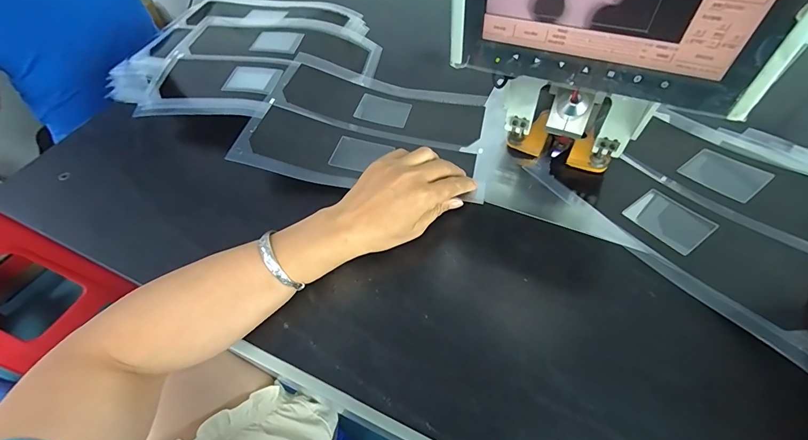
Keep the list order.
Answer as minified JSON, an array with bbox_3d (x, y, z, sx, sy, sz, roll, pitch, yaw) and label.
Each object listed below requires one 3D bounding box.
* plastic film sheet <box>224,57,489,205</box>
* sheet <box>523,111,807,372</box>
[{"bbox_3d":[-0.035,-0.115,0.469,0.277,0.047,0.204,11,58,9],"label":"plastic film sheet"},{"bbox_3d":[0.304,-0.021,0.380,0.199,0.027,0.266,-33,52,-11],"label":"sheet"}]

